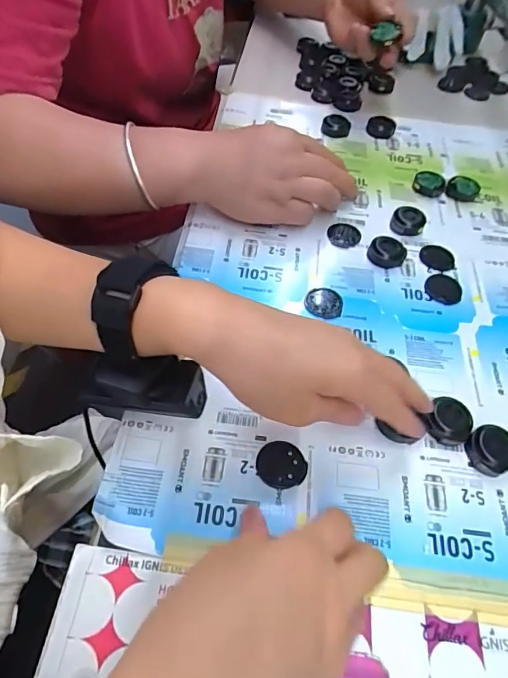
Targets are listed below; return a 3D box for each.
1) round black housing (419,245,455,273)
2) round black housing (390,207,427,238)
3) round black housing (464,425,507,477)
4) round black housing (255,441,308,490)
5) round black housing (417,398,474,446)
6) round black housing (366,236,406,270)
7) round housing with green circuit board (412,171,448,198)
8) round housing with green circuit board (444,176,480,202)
[{"bbox_3d":[0.160,-0.070,0.392,0.028,0.004,0.030,-4,55,-6],"label":"round black housing"},{"bbox_3d":[0.140,-0.106,0.408,0.029,0.013,0.029,2,54,-3],"label":"round black housing"},{"bbox_3d":[0.151,0.070,0.285,0.031,0.014,0.028,-30,61,-23],"label":"round black housing"},{"bbox_3d":[0.017,0.077,0.275,0.028,0.004,0.030,2,54,-3],"label":"round black housing"},{"bbox_3d":[0.127,0.054,0.293,0.028,0.012,0.027,2,54,-3],"label":"round black housing"},{"bbox_3d":[0.113,-0.074,0.384,0.025,0.013,0.028,-33,63,-24],"label":"round black housing"},{"bbox_3d":[0.173,-0.152,0.445,0.031,0.013,0.030,2,54,-3],"label":"round housing with green circuit board"},{"bbox_3d":[0.207,-0.149,0.446,0.030,0.010,0.031,2,54,-3],"label":"round housing with green circuit board"}]

